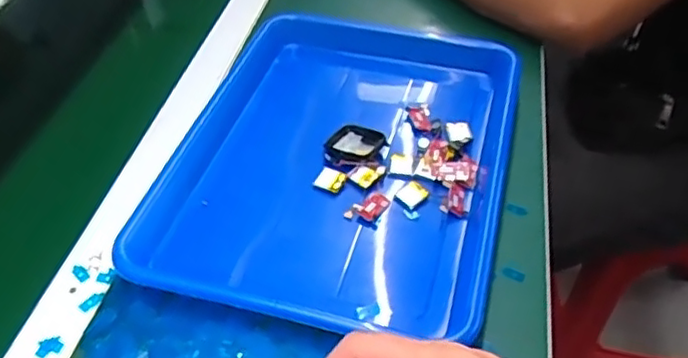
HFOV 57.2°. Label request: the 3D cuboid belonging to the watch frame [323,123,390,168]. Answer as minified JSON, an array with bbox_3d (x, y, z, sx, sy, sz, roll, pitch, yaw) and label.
[{"bbox_3d":[0.006,-0.026,0.520,0.049,0.014,0.045,24,51,22],"label":"watch frame"}]

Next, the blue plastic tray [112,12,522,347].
[{"bbox_3d":[-0.004,-0.024,0.521,0.268,0.039,0.331,10,47,10],"label":"blue plastic tray"}]

